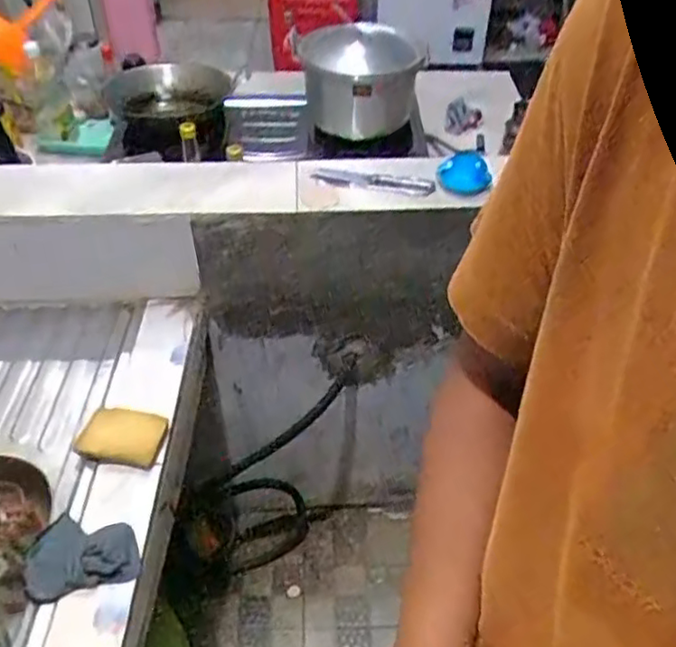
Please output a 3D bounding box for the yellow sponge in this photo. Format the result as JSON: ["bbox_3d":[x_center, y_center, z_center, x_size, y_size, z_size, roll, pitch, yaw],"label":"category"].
[{"bbox_3d":[-0.273,0.140,0.852,0.104,0.029,0.074,5,45,4],"label":"yellow sponge"}]

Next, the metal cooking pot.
[{"bbox_3d":[0.044,-0.530,1.493,0.278,0.188,0.264,1,45,-1],"label":"metal cooking pot"}]

